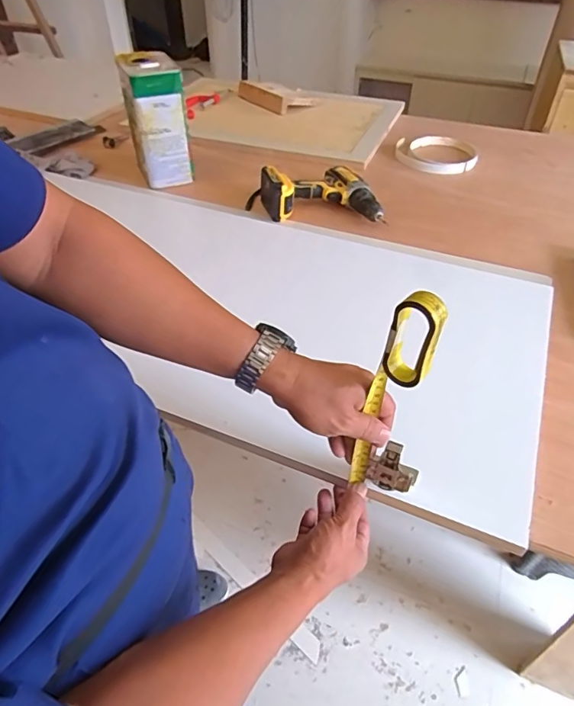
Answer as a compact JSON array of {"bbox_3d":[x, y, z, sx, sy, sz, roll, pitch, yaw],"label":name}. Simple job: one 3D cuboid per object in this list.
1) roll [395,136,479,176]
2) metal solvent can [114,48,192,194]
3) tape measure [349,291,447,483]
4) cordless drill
[{"bbox_3d":[0.365,-0.491,1.214,0.191,0.018,0.207,0,45,0],"label":"roll"},{"bbox_3d":[-0.279,-0.499,1.063,0.112,0.230,0.137,-12,46,-12],"label":"metal solvent can"},{"bbox_3d":[0.088,0.047,0.441,0.039,0.245,0.017,36,50,23],"label":"tape measure"},{"bbox_3d":[0.054,-0.337,1.011,0.280,0.069,0.189,5,45,5],"label":"cordless drill"}]

